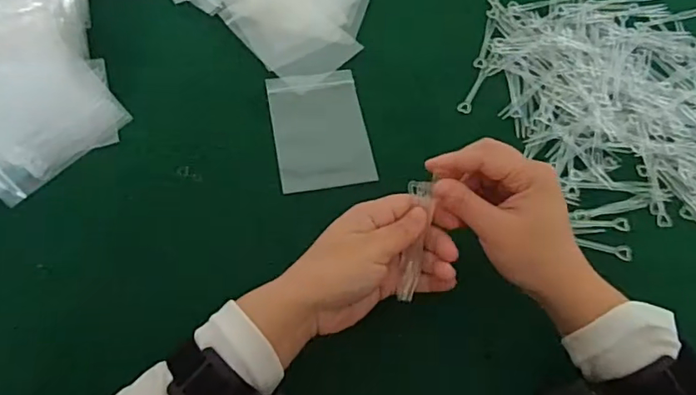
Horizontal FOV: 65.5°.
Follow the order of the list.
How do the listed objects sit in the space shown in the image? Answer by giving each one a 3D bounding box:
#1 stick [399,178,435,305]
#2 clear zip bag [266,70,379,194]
[{"bbox_3d":[0.047,0.032,0.386,0.017,0.006,0.087,6,96,2],"label":"stick"},{"bbox_3d":[-0.025,-0.062,0.483,0.080,0.004,0.123,-8,61,-8],"label":"clear zip bag"}]

